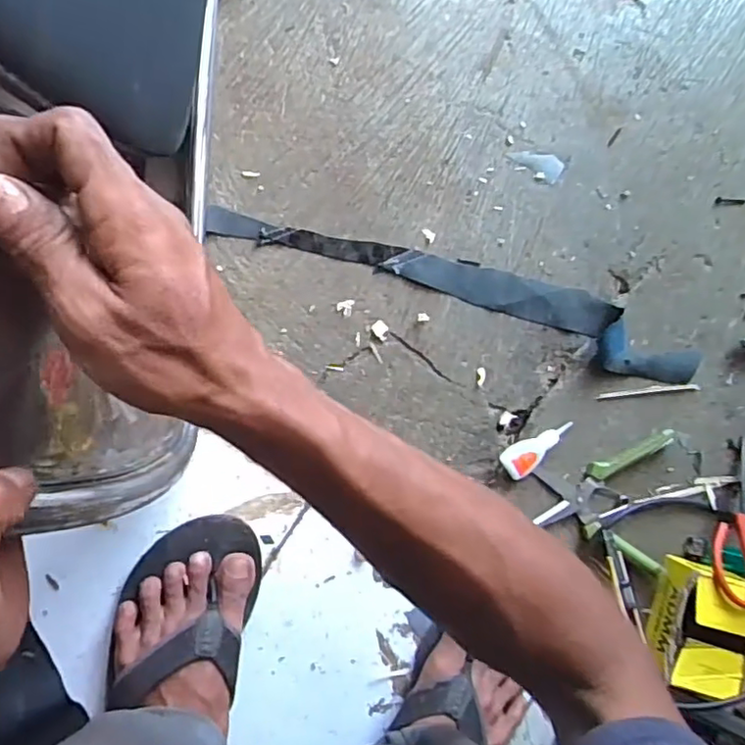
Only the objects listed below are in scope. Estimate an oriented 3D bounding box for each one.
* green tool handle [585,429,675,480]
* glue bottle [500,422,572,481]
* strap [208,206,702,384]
[{"bbox_3d":[0.268,0.087,0.646,0.100,0.009,0.020,-23,93,-7],"label":"green tool handle"},{"bbox_3d":[0.167,0.076,0.633,0.076,0.024,0.028,-36,94,-6],"label":"glue bottle"},{"bbox_3d":[0.102,-0.086,0.619,0.518,0.020,0.066,18,88,-7],"label":"strap"}]

